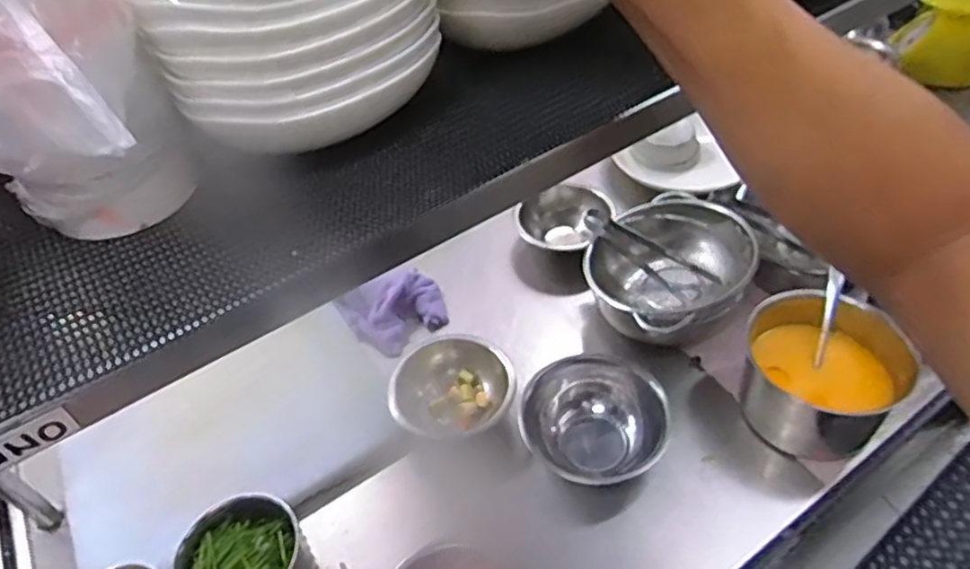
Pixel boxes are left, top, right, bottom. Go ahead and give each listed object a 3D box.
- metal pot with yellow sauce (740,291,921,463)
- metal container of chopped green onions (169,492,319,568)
[{"bbox_3d":[0.390,0.107,0.767,0.145,0.118,0.162,-33,52,-23],"label":"metal pot with yellow sauce"},{"bbox_3d":[-0.249,0.299,0.687,0.111,0.105,0.120,-3,47,4],"label":"metal container of chopped green onions"}]

